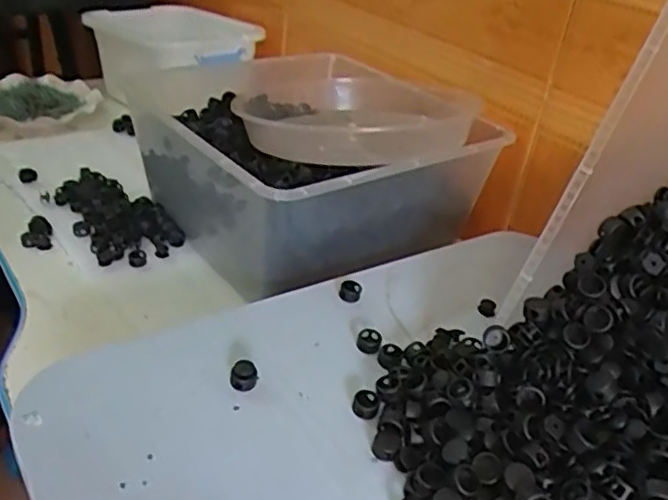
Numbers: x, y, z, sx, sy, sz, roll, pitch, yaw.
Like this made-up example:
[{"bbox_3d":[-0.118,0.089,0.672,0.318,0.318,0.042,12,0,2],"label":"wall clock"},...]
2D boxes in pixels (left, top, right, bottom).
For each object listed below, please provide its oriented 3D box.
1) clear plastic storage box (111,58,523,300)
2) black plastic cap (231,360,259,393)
[{"bbox_3d":[-0.020,-0.089,0.665,0.285,0.139,0.295,-16,39,-33],"label":"clear plastic storage box"},{"bbox_3d":[-0.057,0.081,0.413,0.016,0.016,0.018,6,32,-3],"label":"black plastic cap"}]

